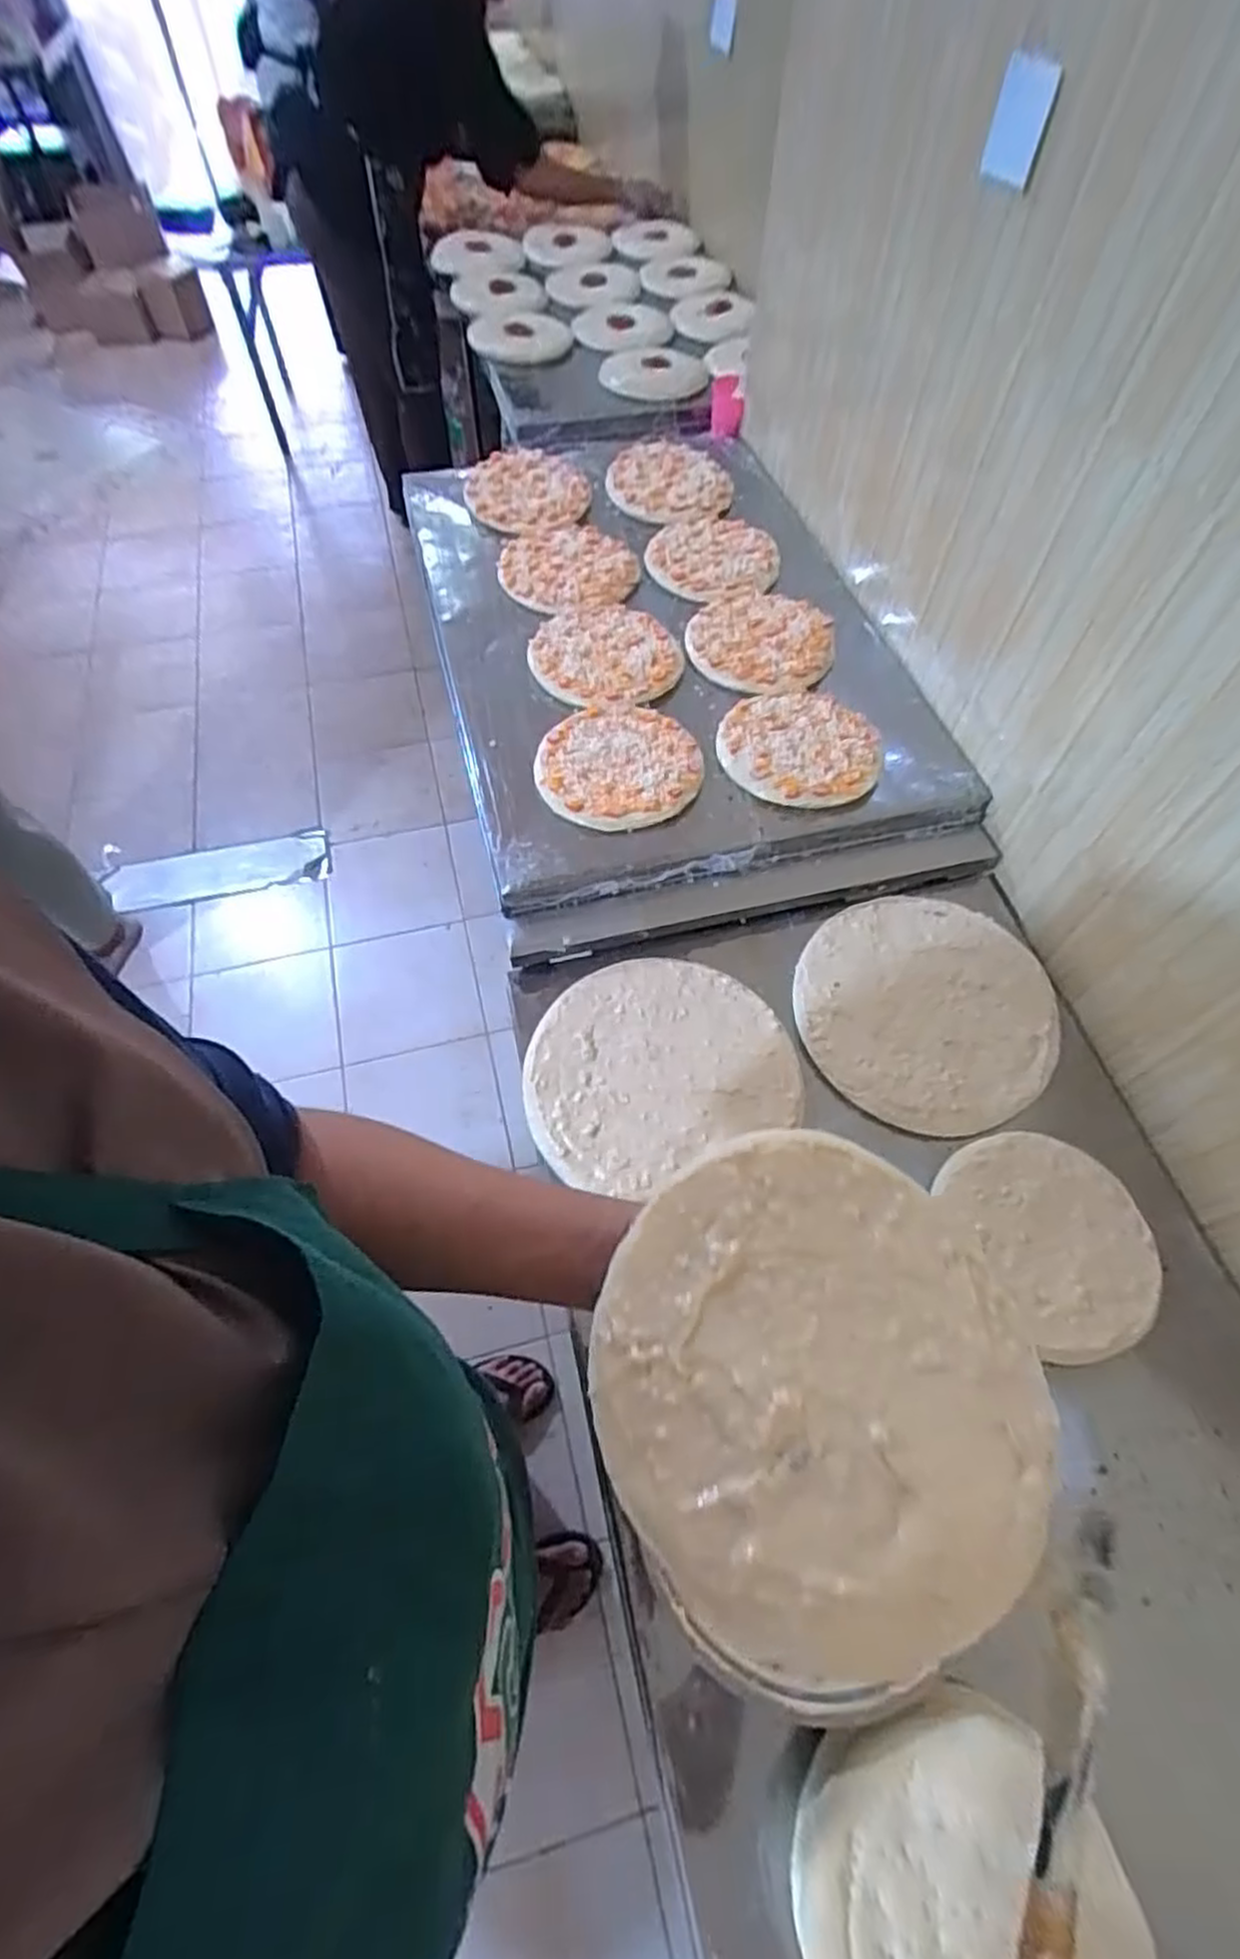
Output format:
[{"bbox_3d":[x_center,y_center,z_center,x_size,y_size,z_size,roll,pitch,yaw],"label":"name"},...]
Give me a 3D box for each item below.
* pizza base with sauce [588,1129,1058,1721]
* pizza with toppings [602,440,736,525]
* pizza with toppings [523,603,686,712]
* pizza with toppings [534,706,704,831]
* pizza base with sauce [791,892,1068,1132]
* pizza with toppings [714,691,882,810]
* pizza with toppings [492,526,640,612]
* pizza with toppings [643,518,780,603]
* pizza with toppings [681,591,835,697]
[{"bbox_3d":[0.084,0.172,0.337,0.185,0.023,0.193,1,60,-1],"label":"pizza base with sauce"},{"bbox_3d":[0.082,-0.827,1.278,0.194,0.028,0.236,31,64,16],"label":"pizza with toppings"},{"bbox_3d":[-0.017,-0.442,1.040,0.190,0.020,0.195,1,60,-1],"label":"pizza with toppings"},{"bbox_3d":[-0.002,-0.260,0.927,0.193,0.021,0.184,-3,60,-3],"label":"pizza with toppings"},{"bbox_3d":[0.333,0.028,0.841,0.266,0.010,0.276,3,60,0],"label":"pizza base with sauce"},{"bbox_3d":[0.219,-0.289,0.949,0.190,0.028,0.190,4,60,1],"label":"pizza with toppings"},{"bbox_3d":[-0.078,-0.616,1.136,0.203,0.017,0.203,1,60,-1],"label":"pizza with toppings"},{"bbox_3d":[0.144,-0.647,1.173,0.190,0.015,0.211,21,61,11],"label":"pizza with toppings"},{"bbox_3d":[0.194,-0.471,1.065,0.190,0.023,0.188,1,60,-1],"label":"pizza with toppings"}]

